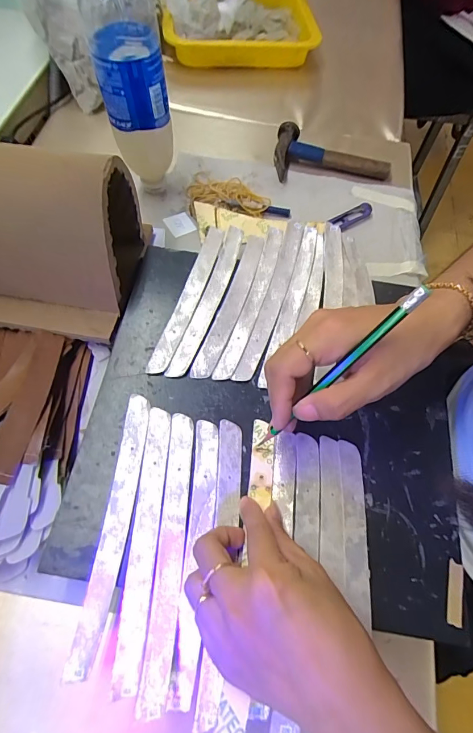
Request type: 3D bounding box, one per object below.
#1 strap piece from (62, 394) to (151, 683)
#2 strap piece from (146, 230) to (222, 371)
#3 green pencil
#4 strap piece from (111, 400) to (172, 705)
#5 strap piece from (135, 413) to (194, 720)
[{"bbox_3d":[-0.089,0.112,0.276,0.020,0.004,0.189,7,65,0],"label":"strap piece"},{"bbox_3d":[-0.045,-0.075,0.365,0.021,0.004,0.184,17,65,4],"label":"strap piece"},{"bbox_3d":[0.060,0.005,0.235,0.007,0.142,0.004,51,28,18],"label":"green pencil"},{"bbox_3d":[-0.066,0.123,0.272,0.020,0.004,0.188,4,65,-2],"label":"strap piece"},{"bbox_3d":[-0.047,0.126,0.269,0.019,0.010,0.187,5,64,-4],"label":"strap piece"}]

